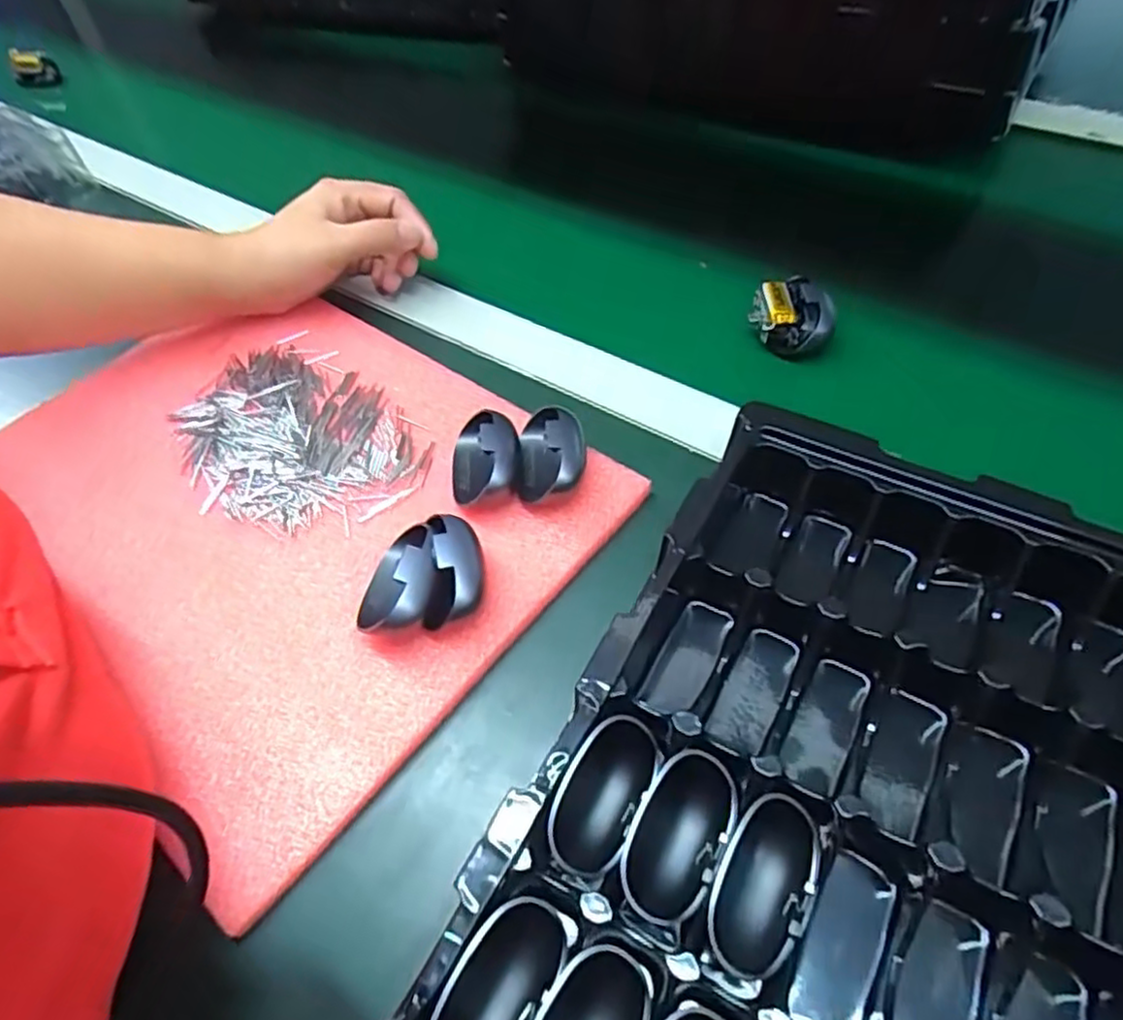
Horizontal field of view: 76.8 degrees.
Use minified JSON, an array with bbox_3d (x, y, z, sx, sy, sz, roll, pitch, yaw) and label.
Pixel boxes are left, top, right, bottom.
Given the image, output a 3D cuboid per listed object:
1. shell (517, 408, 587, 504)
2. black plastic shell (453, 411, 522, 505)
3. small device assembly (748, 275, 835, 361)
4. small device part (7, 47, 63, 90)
[{"bbox_3d":[-0.006,-0.028,0.367,0.036,0.032,0.046,-4,53,3],"label":"shell"},{"bbox_3d":[-0.040,-0.028,0.371,0.035,0.025,0.041,-2,53,4],"label":"black plastic shell"},{"bbox_3d":[0.142,-0.120,0.438,0.049,0.028,0.044,15,56,17],"label":"small device assembly"},{"bbox_3d":[-0.590,-0.494,0.794,0.050,0.037,0.010,-2,51,2],"label":"small device part"}]

